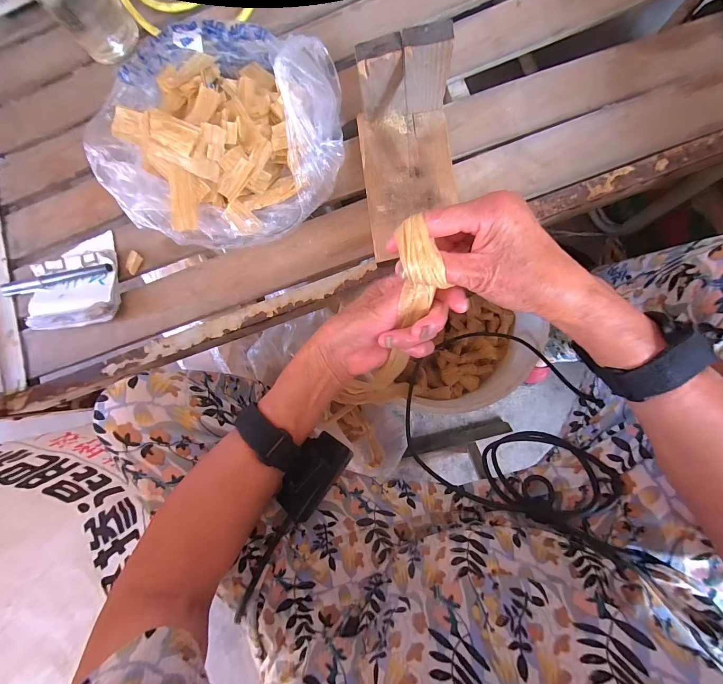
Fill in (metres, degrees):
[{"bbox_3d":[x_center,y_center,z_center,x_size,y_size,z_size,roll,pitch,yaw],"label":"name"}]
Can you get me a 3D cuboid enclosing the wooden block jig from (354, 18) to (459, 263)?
[{"bbox_3d":[0.043,-0.166,0.295,0.084,0.092,0.147,-6,85,5],"label":"wooden block jig"}]

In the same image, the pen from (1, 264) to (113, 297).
[{"bbox_3d":[-0.349,-0.072,0.373,0.145,0.010,0.014,-11,84,5],"label":"pen"}]

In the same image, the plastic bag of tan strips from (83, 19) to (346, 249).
[{"bbox_3d":[-0.161,-0.217,0.339,0.280,0.067,0.225,29,89,7],"label":"plastic bag of tan strips"}]

